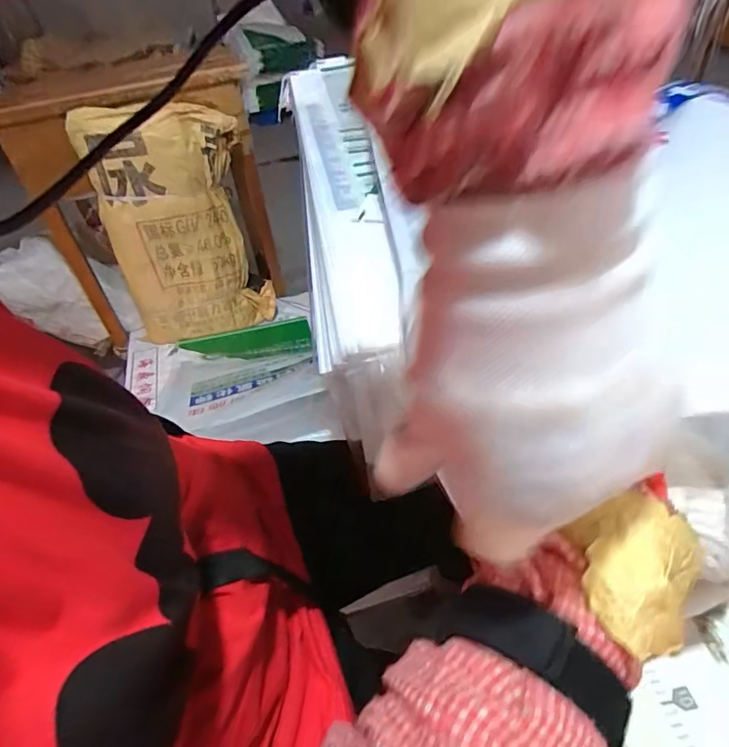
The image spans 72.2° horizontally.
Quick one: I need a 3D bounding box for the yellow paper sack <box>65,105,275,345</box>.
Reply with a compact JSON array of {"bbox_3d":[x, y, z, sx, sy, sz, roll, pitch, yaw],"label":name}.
[{"bbox_3d":[-0.449,-0.339,1.251,0.365,0.570,0.105,-17,45,-12],"label":"yellow paper sack"}]

